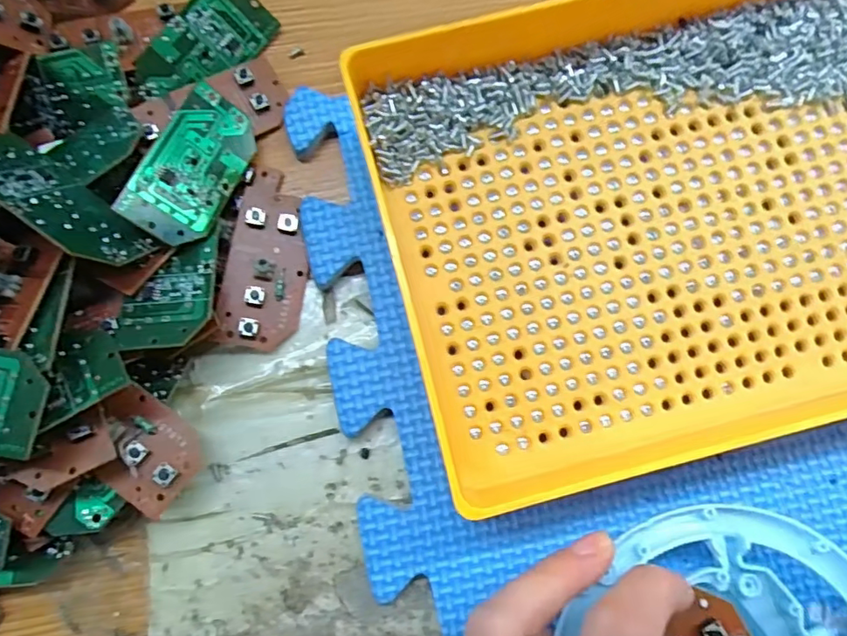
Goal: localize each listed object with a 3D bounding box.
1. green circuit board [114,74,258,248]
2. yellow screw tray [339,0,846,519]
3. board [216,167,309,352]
[{"bbox_3d":[-0.082,-0.054,0.192,0.029,0.004,0.060,35,62,-33],"label":"green circuit board"},{"bbox_3d":[0.108,-0.042,0.182,0.243,0.038,0.163,-14,81,-1],"label":"yellow screw tray"},{"bbox_3d":[-0.058,-0.024,0.199,0.028,0.008,0.069,6,81,2],"label":"board"}]

